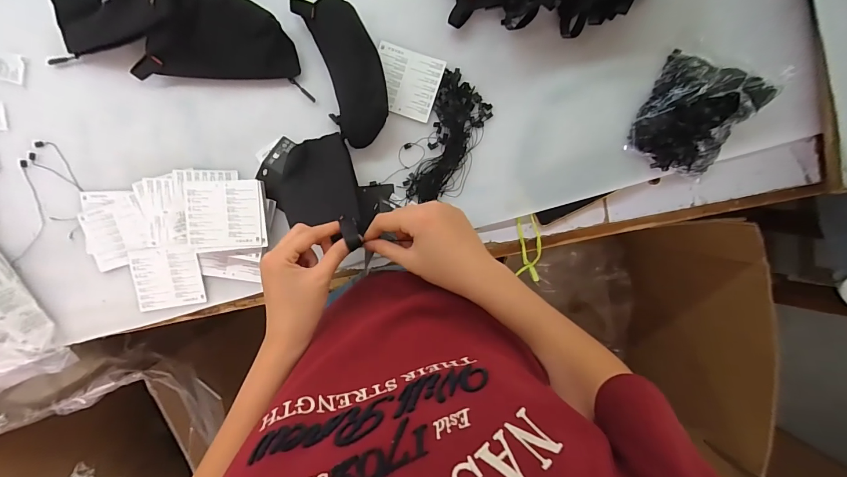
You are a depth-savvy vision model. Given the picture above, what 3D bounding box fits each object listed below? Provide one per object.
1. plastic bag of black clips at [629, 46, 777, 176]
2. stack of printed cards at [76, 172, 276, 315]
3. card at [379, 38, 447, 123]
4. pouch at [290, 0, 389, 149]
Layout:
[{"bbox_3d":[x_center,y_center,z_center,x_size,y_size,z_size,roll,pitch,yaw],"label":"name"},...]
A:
[{"bbox_3d":[0.376,-0.169,0.496,0.123,0.060,0.147,31,93,-3],"label":"plastic bag of black clips"},{"bbox_3d":[-0.343,-0.001,0.506,0.267,0.035,0.180,-15,94,0],"label":"stack of printed cards"},{"bbox_3d":[-0.025,-0.225,0.520,0.096,0.007,0.091,18,94,-2],"label":"card"},{"bbox_3d":[-0.104,-0.231,0.488,0.093,0.057,0.208,-16,94,0],"label":"pouch"}]

